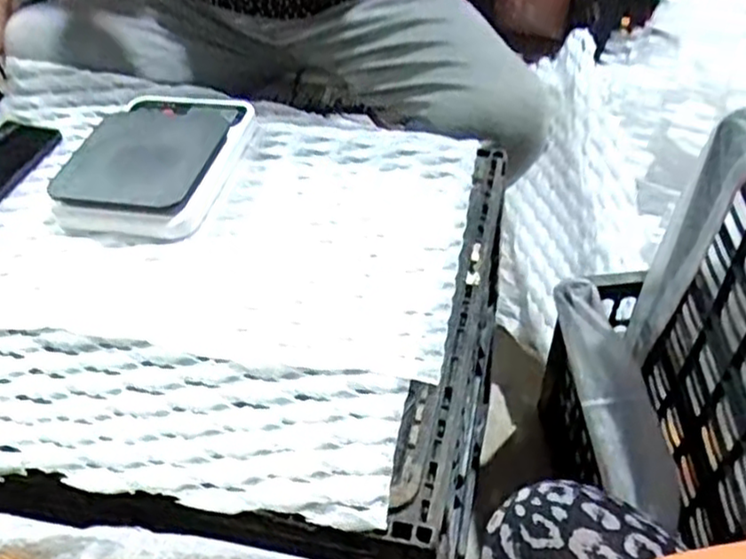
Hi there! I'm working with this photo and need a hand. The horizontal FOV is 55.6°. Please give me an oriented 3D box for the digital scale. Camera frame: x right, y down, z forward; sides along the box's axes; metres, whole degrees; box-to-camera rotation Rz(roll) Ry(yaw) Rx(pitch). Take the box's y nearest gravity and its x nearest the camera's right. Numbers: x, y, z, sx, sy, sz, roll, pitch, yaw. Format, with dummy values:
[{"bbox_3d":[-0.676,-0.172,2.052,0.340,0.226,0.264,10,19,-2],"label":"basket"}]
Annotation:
[{"bbox_3d":[-0.215,-0.128,0.702,0.159,0.041,0.216,2,49,8],"label":"digital scale"}]

